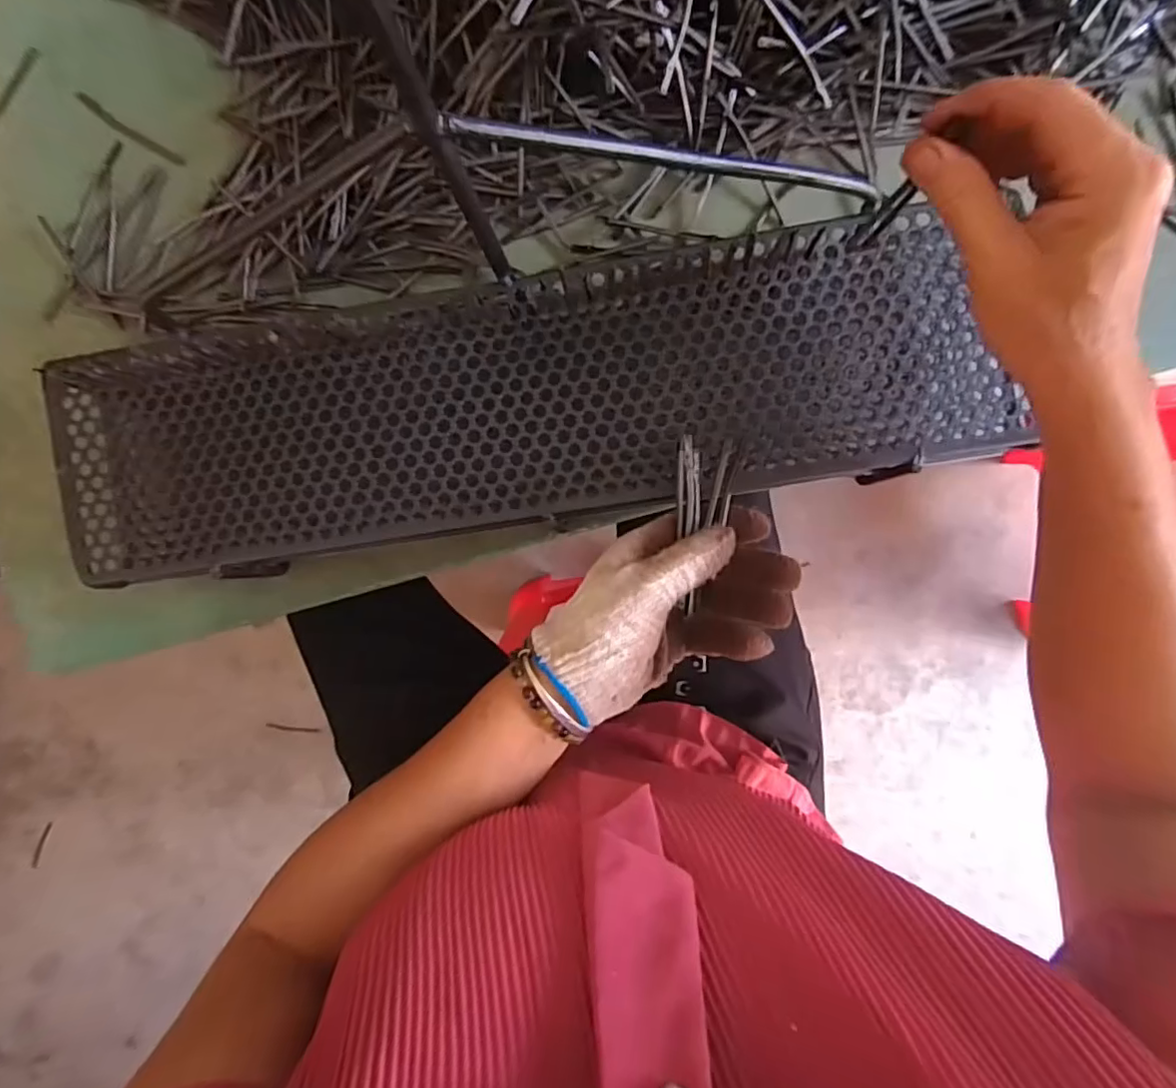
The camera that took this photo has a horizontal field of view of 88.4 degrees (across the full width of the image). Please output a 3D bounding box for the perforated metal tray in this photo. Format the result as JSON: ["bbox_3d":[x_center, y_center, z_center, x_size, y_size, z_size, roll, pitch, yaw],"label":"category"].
[{"bbox_3d":[-0.050,-0.080,0.362,0.545,0.021,0.145,-8,92,4],"label":"perforated metal tray"}]

